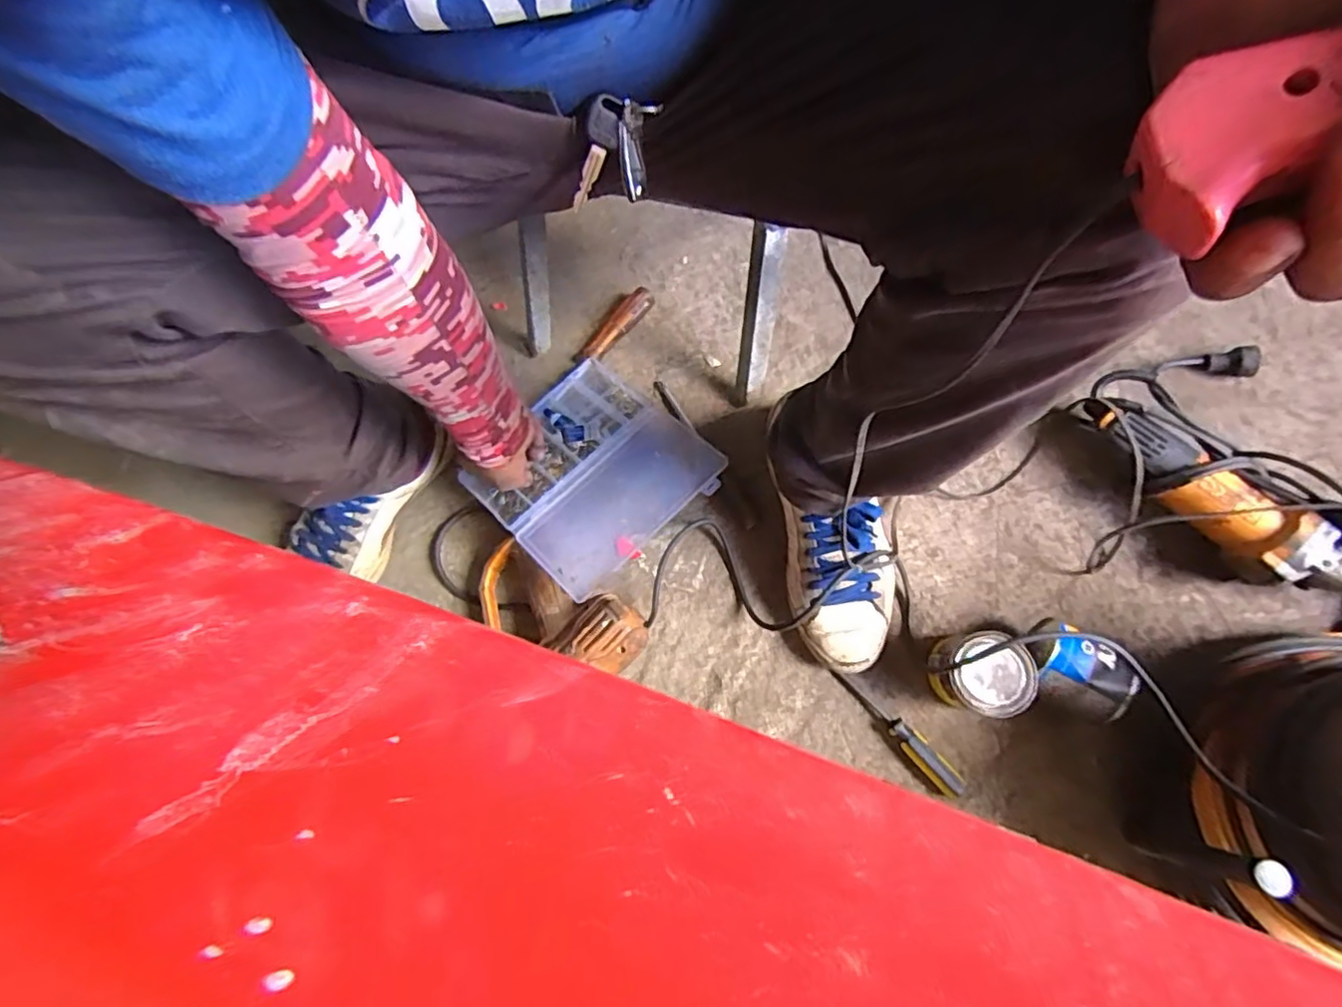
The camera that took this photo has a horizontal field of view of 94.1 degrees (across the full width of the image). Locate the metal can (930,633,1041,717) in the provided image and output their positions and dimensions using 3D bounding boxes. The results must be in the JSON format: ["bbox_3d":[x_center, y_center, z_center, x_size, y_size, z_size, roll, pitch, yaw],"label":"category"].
[{"bbox_3d":[0.287,0.161,0.583,0.072,0.074,0.070,-1,76,6],"label":"metal can"}]

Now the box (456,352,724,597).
[{"bbox_3d":[-0.089,-0.033,0.677,0.214,0.062,0.207,43,79,14],"label":"box"}]

